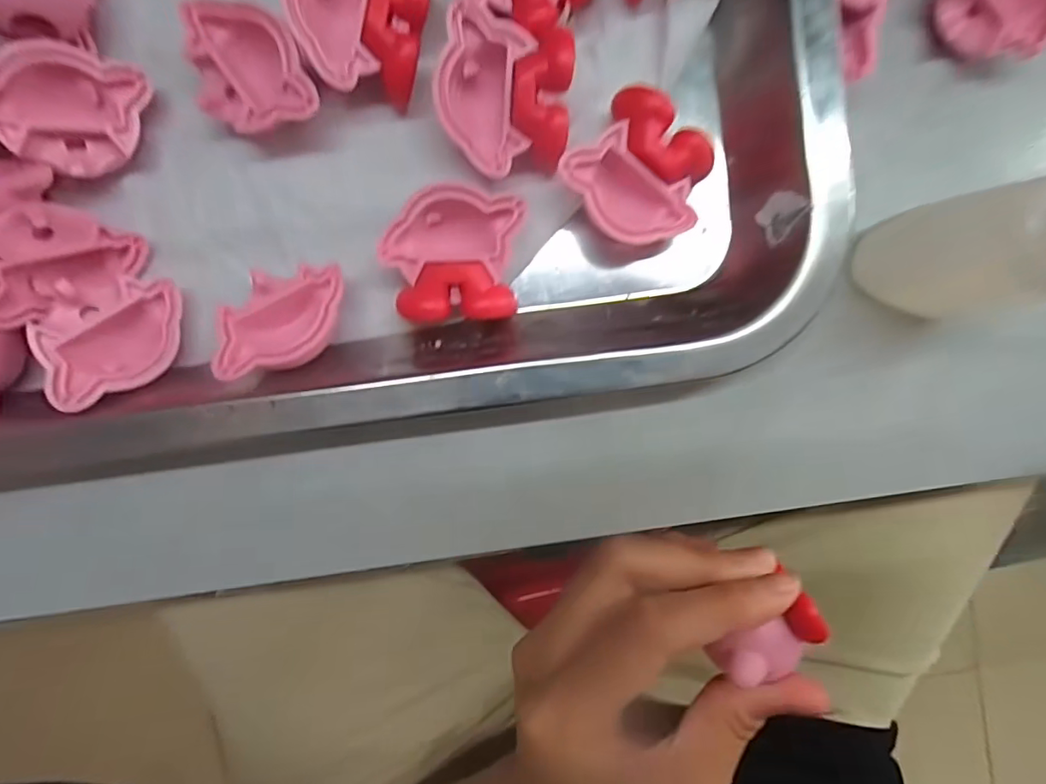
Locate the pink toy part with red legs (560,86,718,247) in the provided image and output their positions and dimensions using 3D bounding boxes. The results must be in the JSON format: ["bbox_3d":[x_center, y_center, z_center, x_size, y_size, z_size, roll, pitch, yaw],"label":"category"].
[{"bbox_3d":[0.031,-0.056,0.141,0.034,0.015,0.033,36,91,-3],"label":"pink toy part with red legs"}]

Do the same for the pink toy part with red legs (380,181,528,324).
[{"bbox_3d":[-0.018,-0.035,0.140,0.034,0.010,0.033,4,93,-2],"label":"pink toy part with red legs"}]

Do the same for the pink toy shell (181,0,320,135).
[{"bbox_3d":[-0.069,-0.081,0.137,0.026,0.017,0.036,-31,93,0],"label":"pink toy shell"}]

